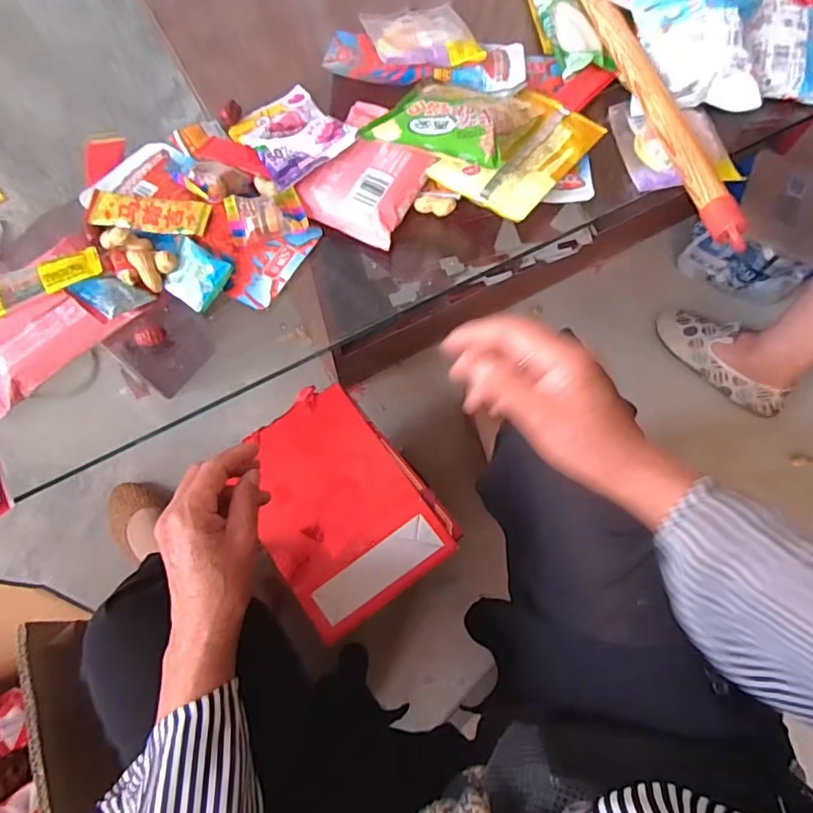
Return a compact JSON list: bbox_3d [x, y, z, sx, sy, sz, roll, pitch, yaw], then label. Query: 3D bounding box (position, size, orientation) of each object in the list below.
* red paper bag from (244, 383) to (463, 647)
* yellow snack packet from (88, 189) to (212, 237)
[{"bbox_3d":[-0.087,0.116,0.662,0.197,0.030,0.264,-37,73,-13],"label":"red paper bag"},{"bbox_3d":[-0.224,-0.167,0.468,0.101,0.009,0.034,7,69,2],"label":"yellow snack packet"}]

